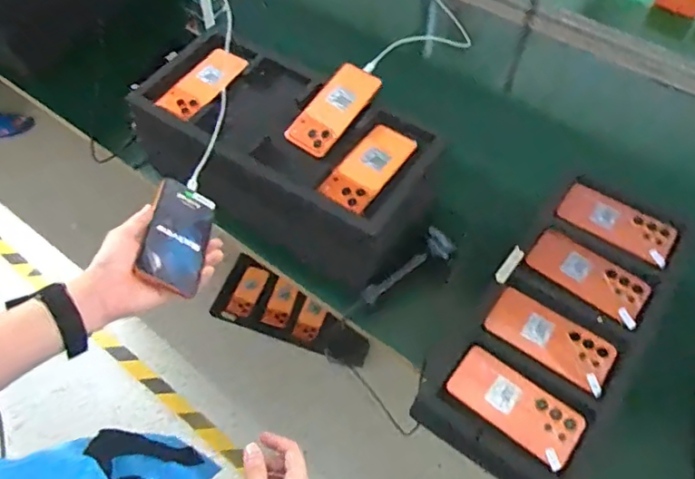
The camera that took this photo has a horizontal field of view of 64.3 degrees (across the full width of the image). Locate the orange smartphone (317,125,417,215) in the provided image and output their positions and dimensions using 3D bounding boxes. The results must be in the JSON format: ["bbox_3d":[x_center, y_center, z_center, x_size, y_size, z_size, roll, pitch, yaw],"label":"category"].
[{"bbox_3d":[0.036,-0.109,0.823,0.078,0.016,0.164,33,63,20],"label":"orange smartphone"}]

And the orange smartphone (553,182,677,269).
[{"bbox_3d":[0.427,-0.030,0.873,0.176,0.013,0.087,32,63,20],"label":"orange smartphone"}]

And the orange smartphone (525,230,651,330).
[{"bbox_3d":[0.360,0.053,0.824,0.172,0.009,0.078,36,65,22],"label":"orange smartphone"}]

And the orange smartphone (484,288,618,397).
[{"bbox_3d":[0.285,0.138,0.779,0.170,0.014,0.077,33,63,20],"label":"orange smartphone"}]

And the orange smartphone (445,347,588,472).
[{"bbox_3d":[0.220,0.217,0.728,0.171,0.013,0.085,36,64,22],"label":"orange smartphone"}]

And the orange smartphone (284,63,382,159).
[{"bbox_3d":[-0.022,-0.203,0.869,0.078,0.016,0.164,33,76,21],"label":"orange smartphone"}]

